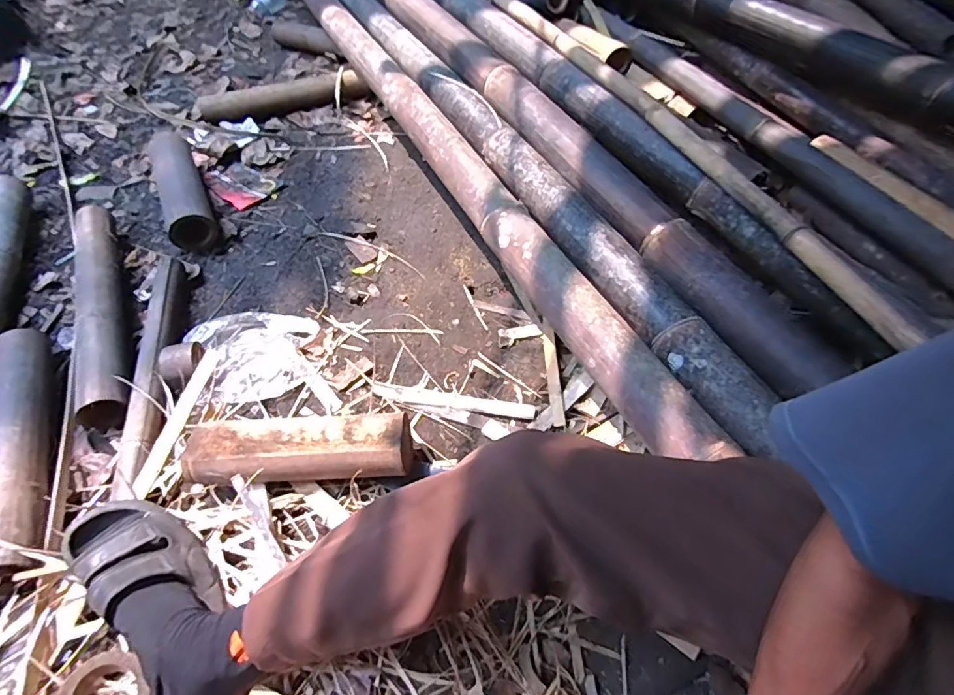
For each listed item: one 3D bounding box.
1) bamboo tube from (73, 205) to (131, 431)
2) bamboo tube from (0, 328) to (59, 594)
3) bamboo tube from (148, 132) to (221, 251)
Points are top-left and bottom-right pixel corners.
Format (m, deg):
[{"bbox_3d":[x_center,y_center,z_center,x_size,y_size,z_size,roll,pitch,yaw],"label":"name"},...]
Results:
[{"bbox_3d":[-0.647,-0.074,0.853,0.079,0.067,0.478,-21,56,-16],"label":"bamboo tube"},{"bbox_3d":[-0.634,0.123,0.681,0.072,0.060,0.419,-23,55,-14],"label":"bamboo tube"},{"bbox_3d":[-0.622,-0.334,1.039,0.093,0.081,0.356,-25,57,-18],"label":"bamboo tube"}]

